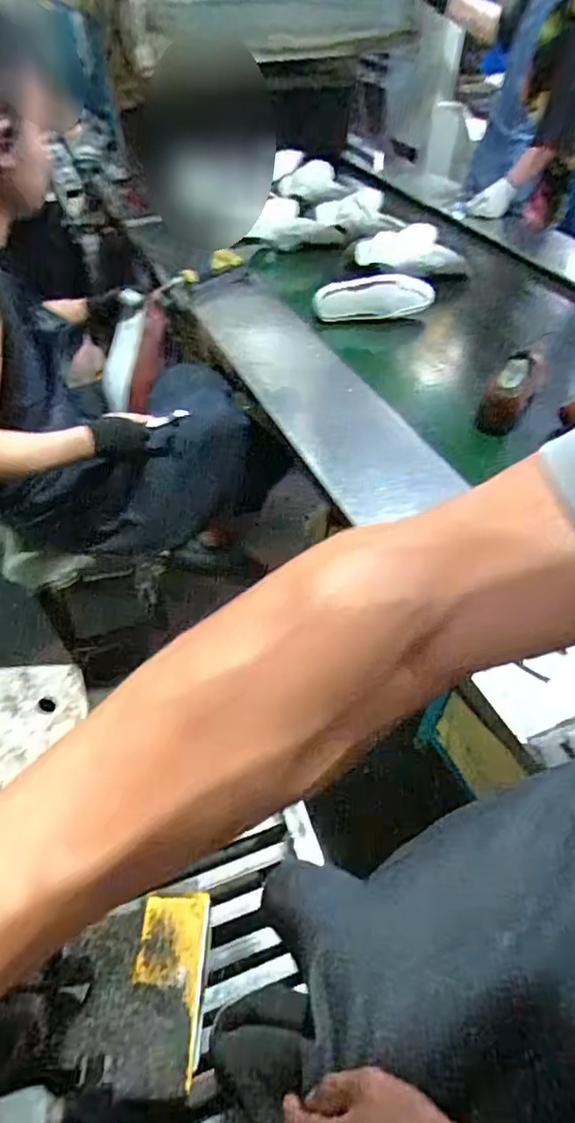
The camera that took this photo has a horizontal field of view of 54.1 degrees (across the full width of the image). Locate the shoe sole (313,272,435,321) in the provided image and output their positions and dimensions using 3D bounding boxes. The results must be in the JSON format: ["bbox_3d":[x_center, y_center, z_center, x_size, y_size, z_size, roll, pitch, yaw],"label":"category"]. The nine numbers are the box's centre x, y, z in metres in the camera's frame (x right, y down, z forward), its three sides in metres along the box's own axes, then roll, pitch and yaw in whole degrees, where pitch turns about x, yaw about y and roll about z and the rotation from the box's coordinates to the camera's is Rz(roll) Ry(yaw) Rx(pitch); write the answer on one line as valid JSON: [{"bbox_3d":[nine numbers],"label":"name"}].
[{"bbox_3d":[0.225,-0.663,1.417,0.312,0.097,0.051,-8,49,-7],"label":"shoe sole"}]

